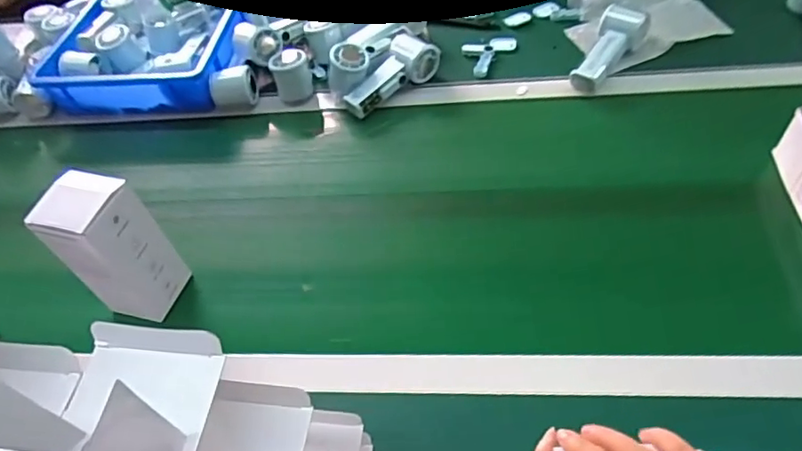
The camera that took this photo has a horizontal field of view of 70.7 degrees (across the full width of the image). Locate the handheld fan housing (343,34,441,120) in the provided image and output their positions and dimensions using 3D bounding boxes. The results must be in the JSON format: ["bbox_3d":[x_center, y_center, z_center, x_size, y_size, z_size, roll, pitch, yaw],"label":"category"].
[{"bbox_3d":[-0.018,-0.227,0.849,0.159,0.053,0.066,-39,56,-8],"label":"handheld fan housing"}]

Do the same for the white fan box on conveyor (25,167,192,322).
[{"bbox_3d":[-0.305,0.027,0.603,0.071,0.161,0.083,14,53,16],"label":"white fan box on conveyor"}]

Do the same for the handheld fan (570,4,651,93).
[{"bbox_3d":[0.301,-0.258,0.831,0.063,0.048,0.154,32,74,27],"label":"handheld fan"}]

